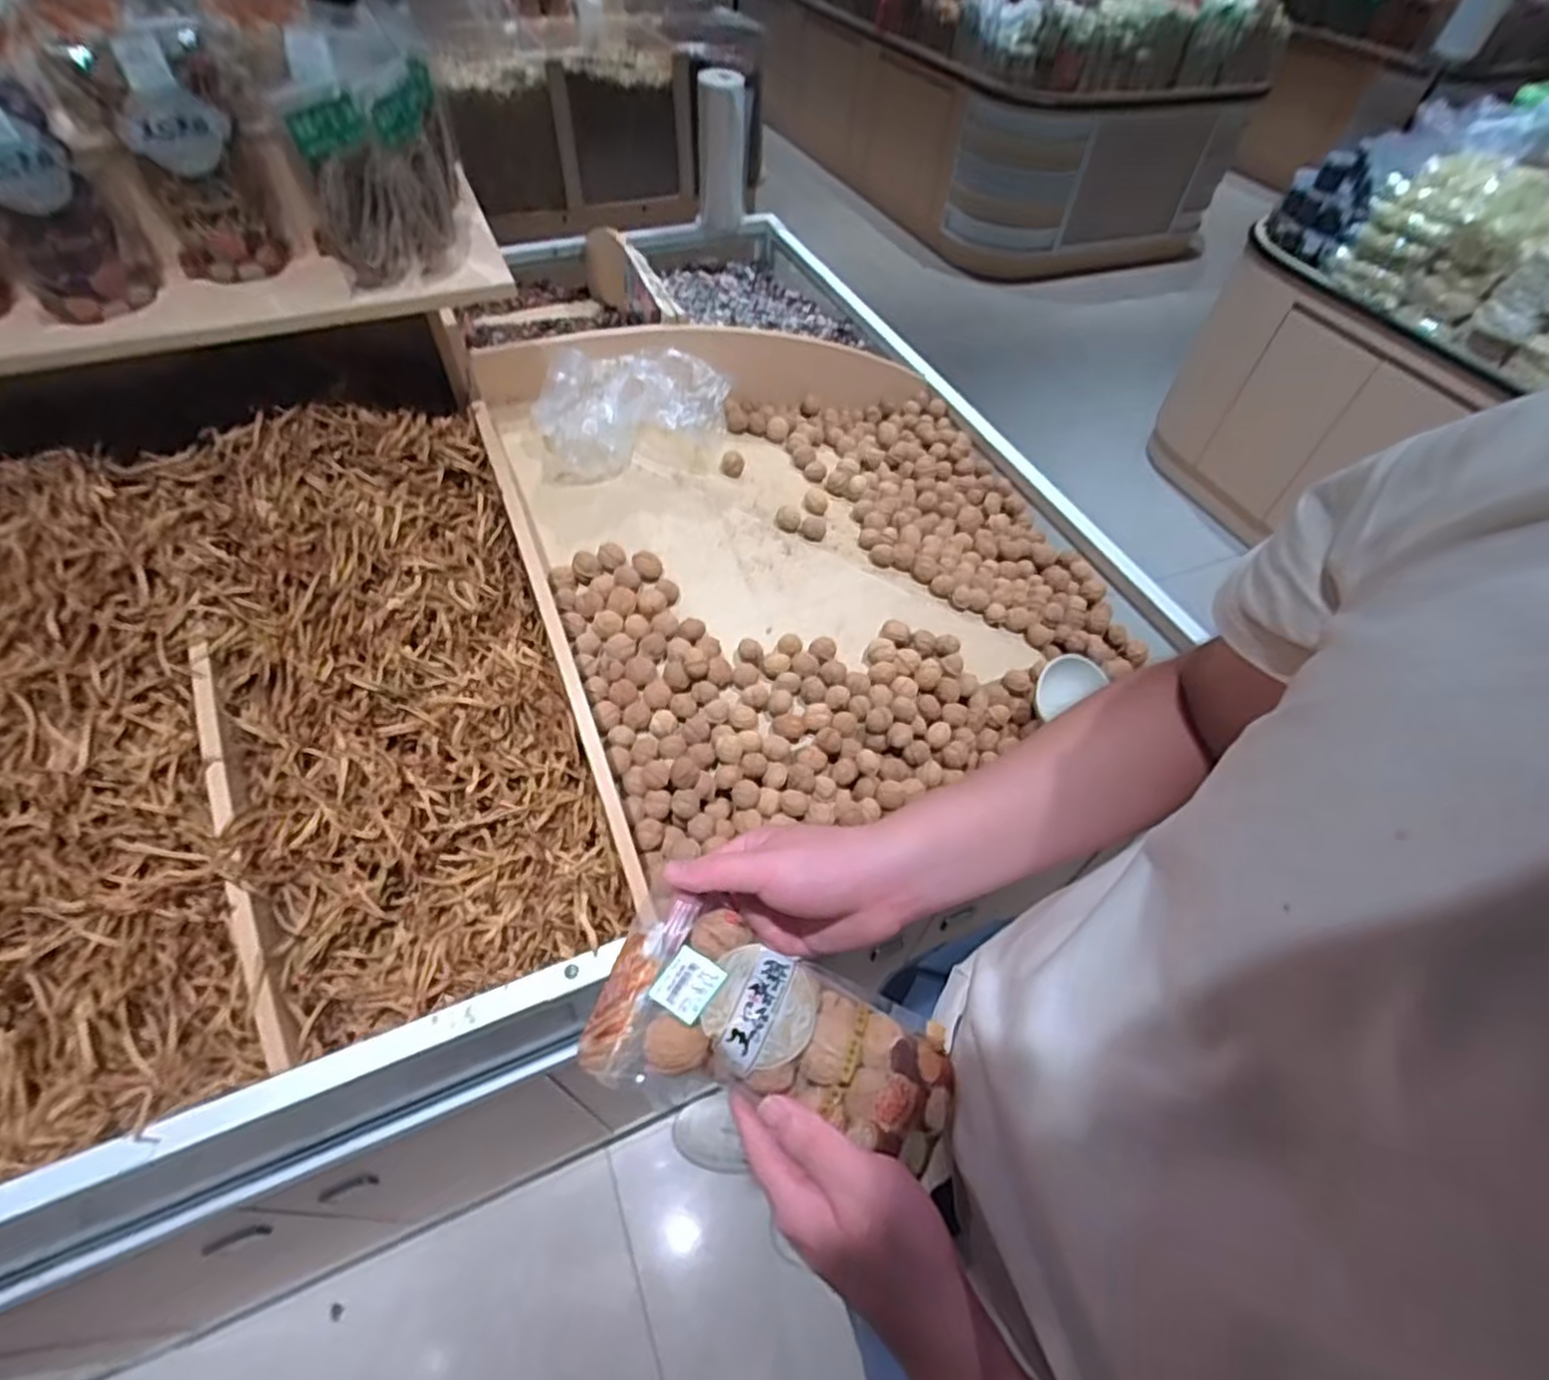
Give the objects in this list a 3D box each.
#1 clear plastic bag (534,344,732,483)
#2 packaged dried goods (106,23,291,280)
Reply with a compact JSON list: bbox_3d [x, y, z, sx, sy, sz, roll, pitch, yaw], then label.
[{"bbox_3d":[-0.189,-0.348,0.912,0.220,0.136,0.137,-15,54,-15],"label":"clear plastic bag"},{"bbox_3d":[-0.480,-0.456,0.613,0.113,0.167,0.065,-22,57,-20],"label":"packaged dried goods"}]

